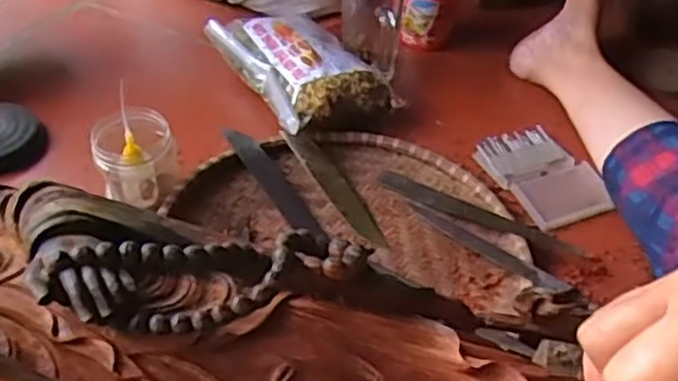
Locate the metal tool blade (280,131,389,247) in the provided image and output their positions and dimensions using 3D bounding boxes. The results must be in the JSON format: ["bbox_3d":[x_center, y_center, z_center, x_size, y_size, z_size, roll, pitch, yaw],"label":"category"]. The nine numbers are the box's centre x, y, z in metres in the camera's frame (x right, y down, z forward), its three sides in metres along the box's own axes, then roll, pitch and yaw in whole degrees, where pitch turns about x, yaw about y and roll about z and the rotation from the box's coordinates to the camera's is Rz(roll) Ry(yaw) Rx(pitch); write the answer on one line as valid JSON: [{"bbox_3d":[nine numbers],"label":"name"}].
[{"bbox_3d":[-0.002,-0.004,0.730,0.035,0.009,0.168,-14,52,-33],"label":"metal tool blade"}]

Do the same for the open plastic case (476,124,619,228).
[{"bbox_3d":[0.223,-0.019,0.769,0.100,0.015,0.135,-15,45,-21],"label":"open plastic case"}]

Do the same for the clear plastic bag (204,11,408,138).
[{"bbox_3d":[-0.048,-0.148,0.846,0.143,0.069,0.235,-19,47,-24],"label":"clear plastic bag"}]

